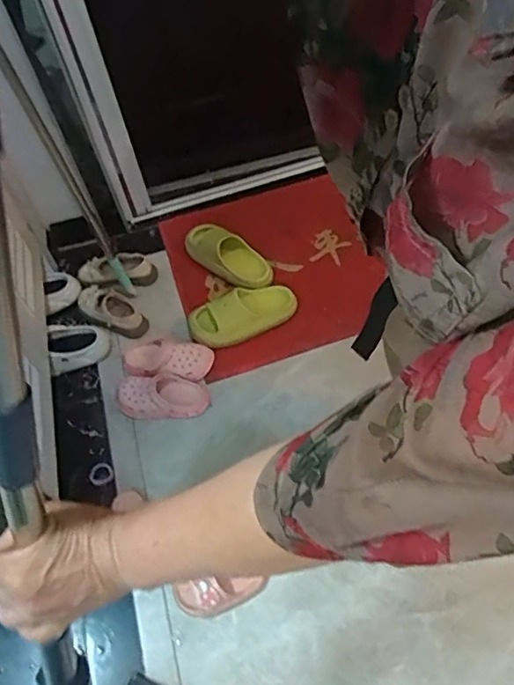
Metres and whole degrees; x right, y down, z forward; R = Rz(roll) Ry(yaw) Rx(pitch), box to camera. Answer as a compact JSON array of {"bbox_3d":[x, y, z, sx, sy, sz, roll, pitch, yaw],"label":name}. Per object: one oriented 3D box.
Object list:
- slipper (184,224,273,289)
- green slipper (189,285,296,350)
[{"bbox_3d":[-0.075,-0.232,1.430,0.264,0.074,0.130,28,65,19],"label":"slipper"},{"bbox_3d":[-0.034,-0.073,1.333,0.278,0.071,0.121,-16,59,-5],"label":"green slipper"}]

